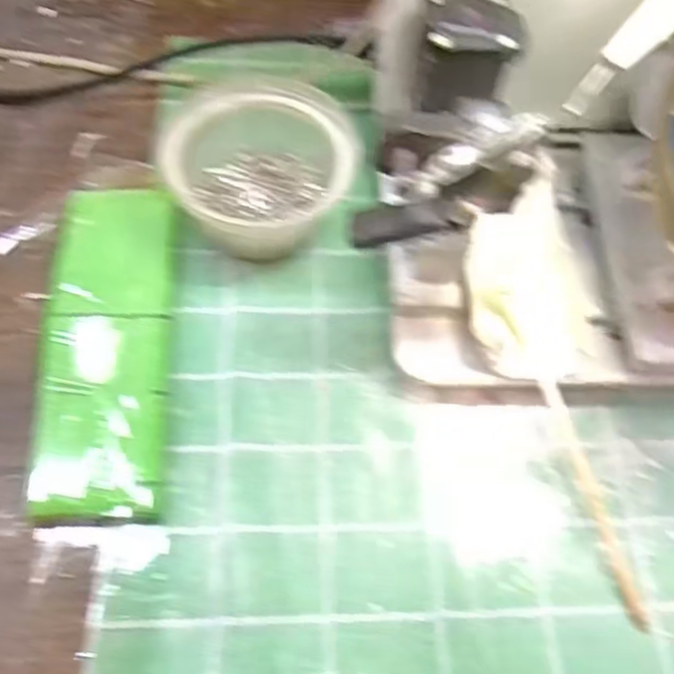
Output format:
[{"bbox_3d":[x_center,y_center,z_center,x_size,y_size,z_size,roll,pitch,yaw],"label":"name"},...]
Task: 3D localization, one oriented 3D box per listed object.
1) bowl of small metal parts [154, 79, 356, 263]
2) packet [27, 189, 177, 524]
[{"bbox_3d":[-0.040,-0.093,0.400,0.093,0.061,0.102,2,60,-3],"label":"bowl of small metal parts"},{"bbox_3d":[-0.113,0.001,0.367,0.059,0.014,0.182,-1,60,-4],"label":"packet"}]

